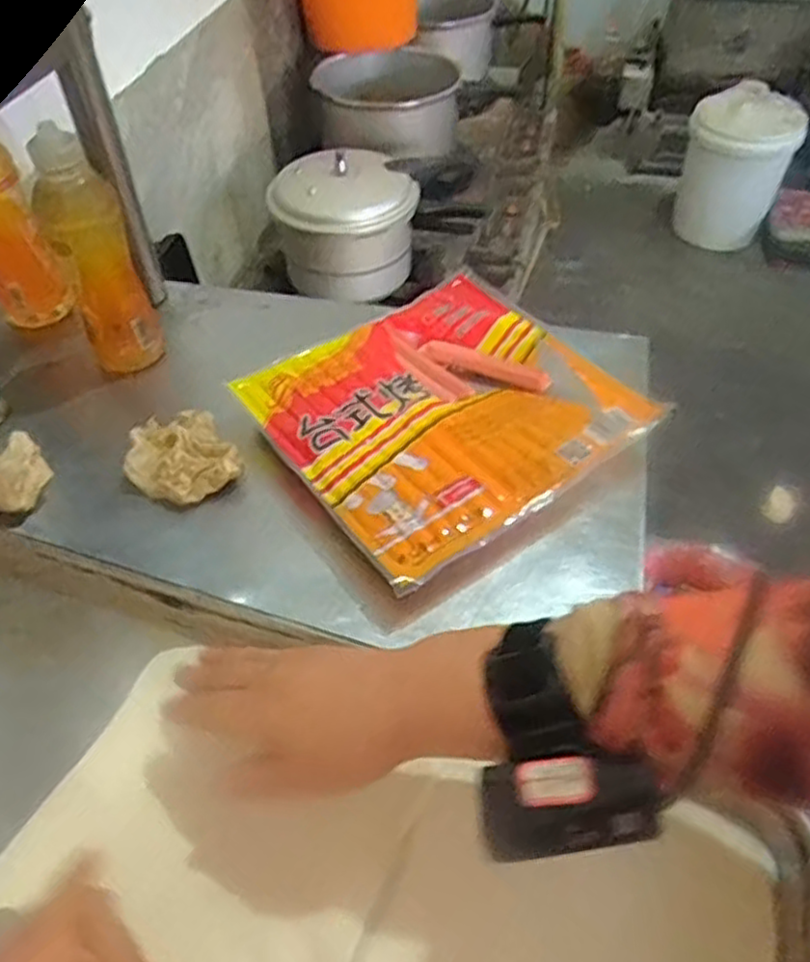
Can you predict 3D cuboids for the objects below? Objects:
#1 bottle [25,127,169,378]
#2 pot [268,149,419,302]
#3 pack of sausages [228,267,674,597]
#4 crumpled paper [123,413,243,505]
[{"bbox_3d":[-0.278,-0.196,0.677,0.069,0.243,0.057,-18,51,-14],"label":"bottle"},{"bbox_3d":[-0.105,-0.500,1.443,0.239,0.244,0.202,19,52,17],"label":"pot"},{"bbox_3d":[0.033,-0.060,0.661,0.282,0.056,0.270,-28,54,-21],"label":"pack of sausages"},{"bbox_3d":[-0.197,-0.017,0.650,0.085,0.034,0.103,-27,54,-21],"label":"crumpled paper"}]

